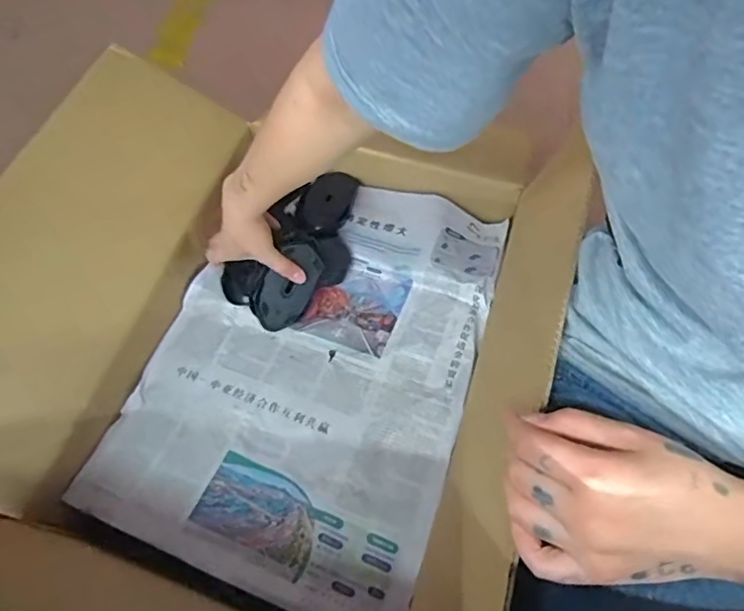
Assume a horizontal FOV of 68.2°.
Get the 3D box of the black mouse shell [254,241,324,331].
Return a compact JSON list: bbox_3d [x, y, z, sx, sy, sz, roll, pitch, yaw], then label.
[{"bbox_3d":[-0.106,-0.024,0.676,0.109,0.065,0.031,-64,30,13],"label":"black mouse shell"}]

